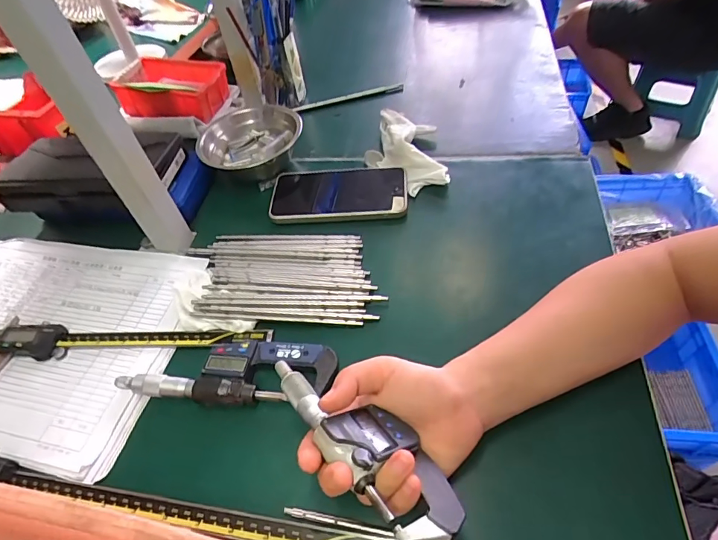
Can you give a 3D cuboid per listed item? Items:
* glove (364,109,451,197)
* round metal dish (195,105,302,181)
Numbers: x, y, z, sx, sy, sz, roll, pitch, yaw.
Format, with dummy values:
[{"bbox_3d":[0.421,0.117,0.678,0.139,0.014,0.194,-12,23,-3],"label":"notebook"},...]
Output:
[{"bbox_3d":[0.054,-0.156,0.546,0.089,0.035,0.157,-5,49,5],"label":"glove"},{"bbox_3d":[-0.134,-0.156,0.562,0.109,0.054,0.117,-5,49,5],"label":"round metal dish"}]

